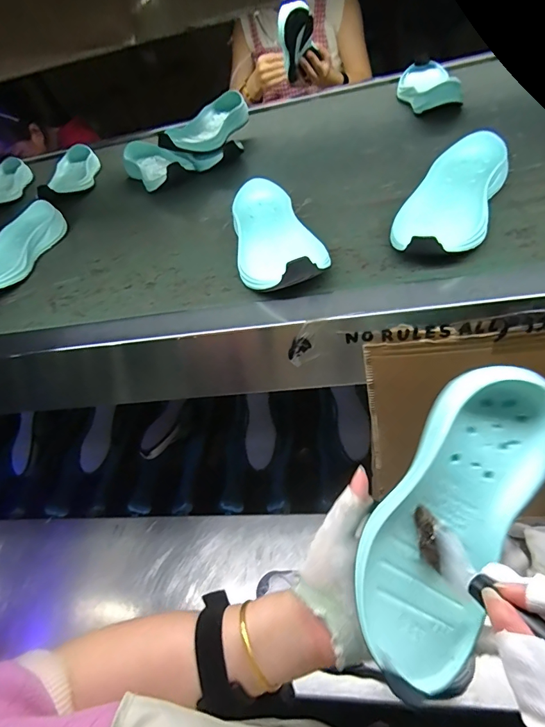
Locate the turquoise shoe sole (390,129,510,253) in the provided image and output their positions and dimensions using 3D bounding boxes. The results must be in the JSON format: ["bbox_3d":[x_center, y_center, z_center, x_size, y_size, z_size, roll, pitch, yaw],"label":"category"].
[{"bbox_3d":[0.191,-0.177,0.424,0.087,0.054,0.206,20,51,26],"label":"turquoise shoe sole"}]

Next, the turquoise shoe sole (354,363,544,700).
[{"bbox_3d":[0.122,0.105,0.274,0.085,0.032,0.213,24,88,28],"label":"turquoise shoe sole"}]

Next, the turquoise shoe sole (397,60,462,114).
[{"bbox_3d":[0.273,-0.487,0.709,0.086,0.043,0.193,1,45,9],"label":"turquoise shoe sole"}]

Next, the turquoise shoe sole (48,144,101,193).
[{"bbox_3d":[-0.398,-0.386,0.803,0.077,0.053,0.154,-10,44,-2],"label":"turquoise shoe sole"}]

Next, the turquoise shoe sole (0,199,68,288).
[{"bbox_3d":[-0.377,-0.167,0.579,0.082,0.041,0.206,4,45,11],"label":"turquoise shoe sole"}]

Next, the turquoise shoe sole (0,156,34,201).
[{"bbox_3d":[-0.576,-0.384,0.853,0.081,0.049,0.154,-10,44,-2],"label":"turquoise shoe sole"}]

